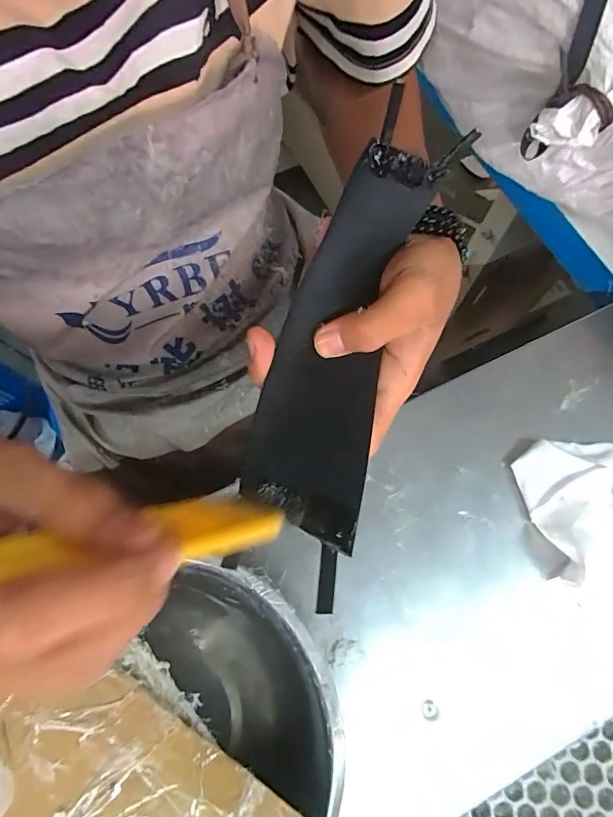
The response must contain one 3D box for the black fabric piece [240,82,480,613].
[{"bbox_3d":[0.016,-0.026,0.215,0.063,0.037,0.217,13,84,2],"label":"black fabric piece"}]

